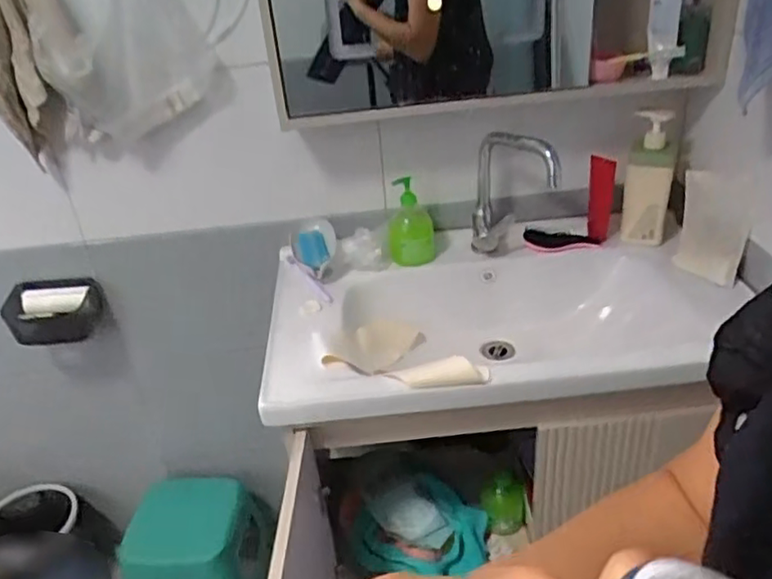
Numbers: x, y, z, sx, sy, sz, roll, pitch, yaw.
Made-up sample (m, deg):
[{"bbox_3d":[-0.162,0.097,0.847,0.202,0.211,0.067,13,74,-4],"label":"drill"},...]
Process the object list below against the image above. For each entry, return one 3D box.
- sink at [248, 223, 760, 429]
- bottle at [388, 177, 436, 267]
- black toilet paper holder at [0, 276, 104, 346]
[{"bbox_3d":[0.184,0.075,1.094,0.725,0.158,0.422,-5,31,0],"label":"sink"},{"bbox_3d":[0.046,-0.130,1.192,0.085,0.152,0.090,-1,31,6],"label":"bottle"},{"bbox_3d":[-0.621,0.042,1.213,0.153,0.089,0.103,-3,31,3],"label":"black toilet paper holder"}]

